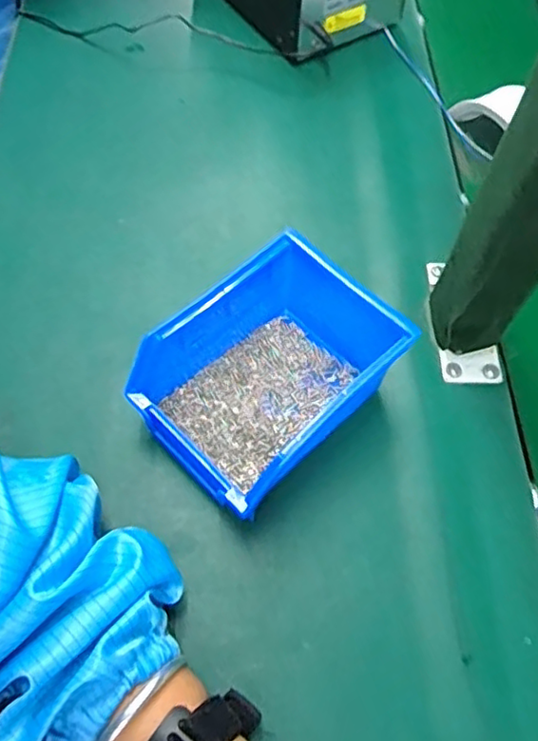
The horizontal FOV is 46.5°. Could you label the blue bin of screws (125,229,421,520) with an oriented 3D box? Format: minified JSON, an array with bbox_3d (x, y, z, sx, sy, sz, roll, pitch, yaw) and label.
[{"bbox_3d":[0.007,-0.007,0.387,0.095,0.073,0.166,41,69,19],"label":"blue bin of screws"}]

